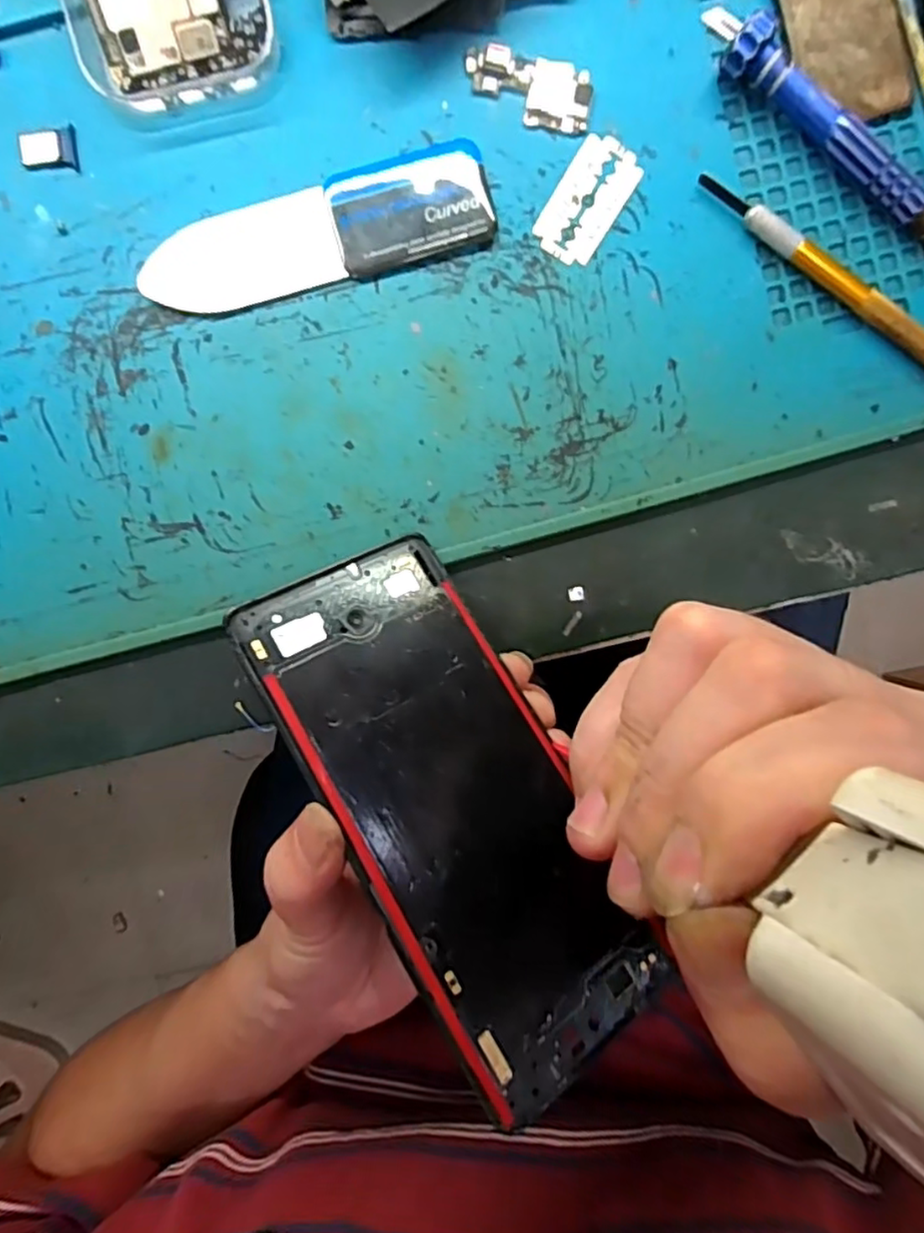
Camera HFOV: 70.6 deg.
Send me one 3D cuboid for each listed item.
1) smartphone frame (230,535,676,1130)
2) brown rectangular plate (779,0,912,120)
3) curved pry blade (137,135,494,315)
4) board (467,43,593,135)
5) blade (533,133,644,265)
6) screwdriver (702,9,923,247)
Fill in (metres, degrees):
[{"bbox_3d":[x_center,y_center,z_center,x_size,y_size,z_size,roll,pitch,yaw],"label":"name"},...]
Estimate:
[{"bbox_3d":[-0.003,0.054,0.199,0.070,0.004,0.160,-26,78,-24],"label":"smartphone frame"},{"bbox_3d":[0.126,-0.197,0.216,0.037,0.004,0.059,-17,96,1],"label":"brown rectangular plate"},{"bbox_3d":[-0.049,-0.131,0.222,0.119,0.005,0.035,-15,96,1],"label":"curved pry blade"},{"bbox_3d":[0.022,-0.178,0.219,0.043,0.004,0.021,12,96,-2],"label":"board"},{"bbox_3d":[0.043,-0.143,0.223,0.023,0.004,0.042,33,95,-4],"label":"blade"},{"bbox_3d":[0.122,-0.158,0.215,0.113,0.016,0.018,42,94,-5],"label":"screwdriver"}]

